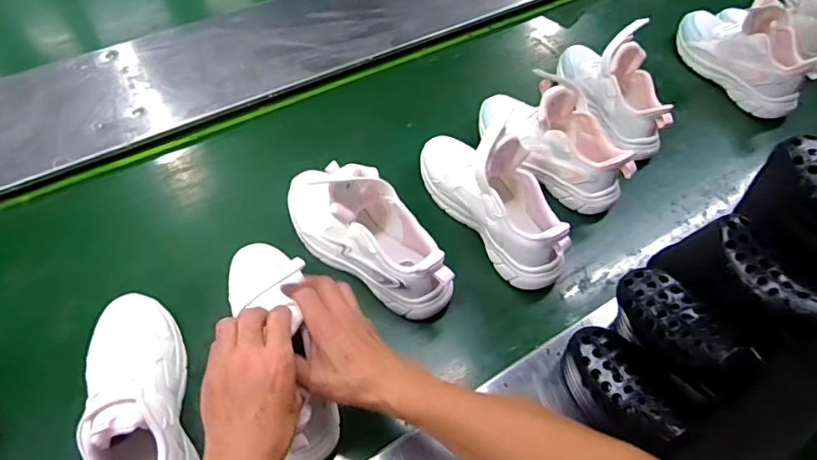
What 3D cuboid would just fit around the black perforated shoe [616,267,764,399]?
[{"bbox_3d":[0.263,0.100,0.502,0.064,0.065,0.136,-19,43,-14],"label":"black perforated shoe"}]

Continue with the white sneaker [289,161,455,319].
[{"bbox_3d":[-0.055,0.001,0.657,0.263,0.149,0.095,30,59,19],"label":"white sneaker"}]

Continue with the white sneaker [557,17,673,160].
[{"bbox_3d":[0.338,-0.245,0.845,0.084,0.143,0.255,-12,55,-10],"label":"white sneaker"}]

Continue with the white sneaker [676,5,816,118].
[{"bbox_3d":[0.601,-0.327,0.922,0.113,0.114,0.272,-14,55,-12],"label":"white sneaker"}]

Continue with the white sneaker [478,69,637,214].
[{"bbox_3d":[0.214,-0.142,0.762,0.253,0.134,0.089,38,61,23],"label":"white sneaker"}]

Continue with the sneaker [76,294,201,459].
[{"bbox_3d":[-0.278,0.175,0.517,0.080,0.099,0.261,-18,47,-14],"label":"sneaker"}]

